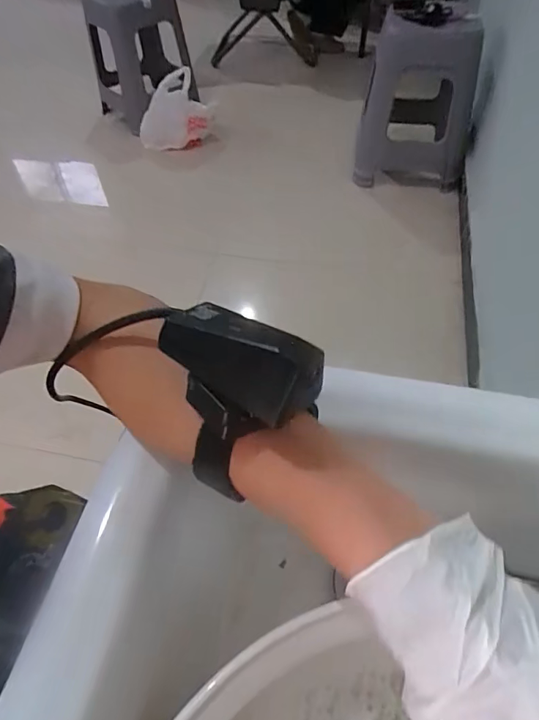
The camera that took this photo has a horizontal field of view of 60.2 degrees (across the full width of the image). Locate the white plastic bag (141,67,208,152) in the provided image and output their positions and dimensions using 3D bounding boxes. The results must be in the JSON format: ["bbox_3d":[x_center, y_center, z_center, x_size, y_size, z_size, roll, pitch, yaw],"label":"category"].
[{"bbox_3d":[-0.358,-0.898,1.690,0.239,0.285,0.136,-15,55,-8],"label":"white plastic bag"}]

